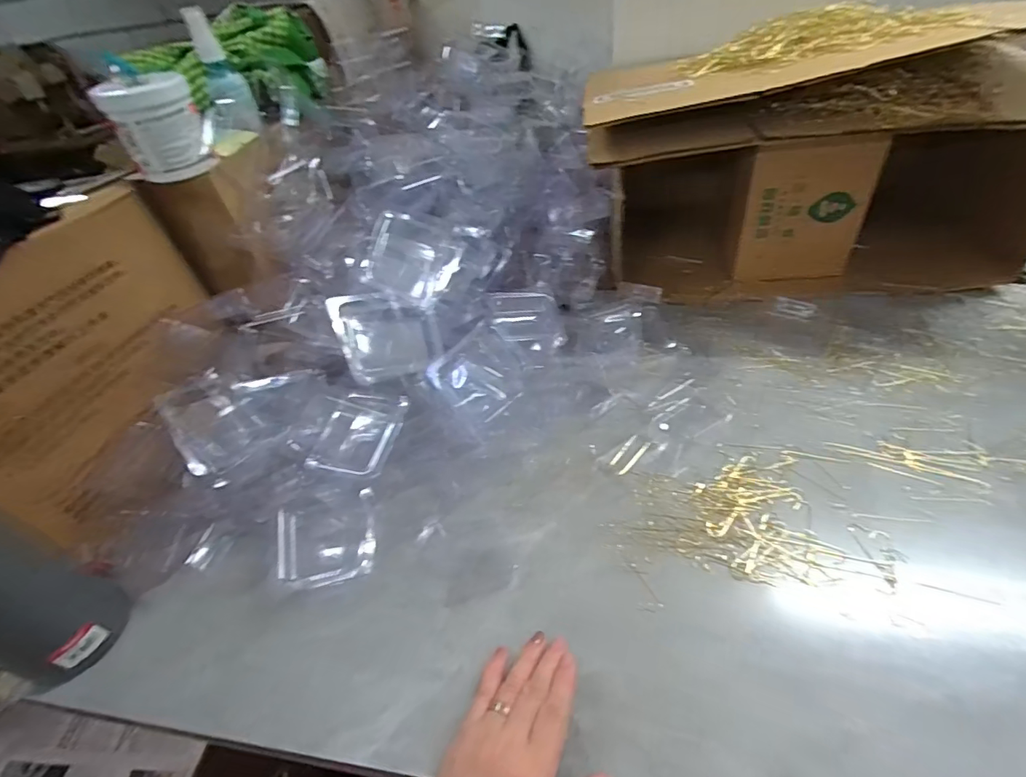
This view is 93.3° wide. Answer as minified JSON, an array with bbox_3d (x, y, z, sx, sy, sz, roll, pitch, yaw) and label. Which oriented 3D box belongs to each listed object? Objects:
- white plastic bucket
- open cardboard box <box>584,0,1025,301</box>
[{"bbox_3d":[-0.337,-0.248,0.468,0.075,0.083,0.080,-32,47,-22],"label":"white plastic bucket"},{"bbox_3d":[0.361,-0.257,0.597,0.510,0.263,0.205,0,43,9],"label":"open cardboard box"}]

